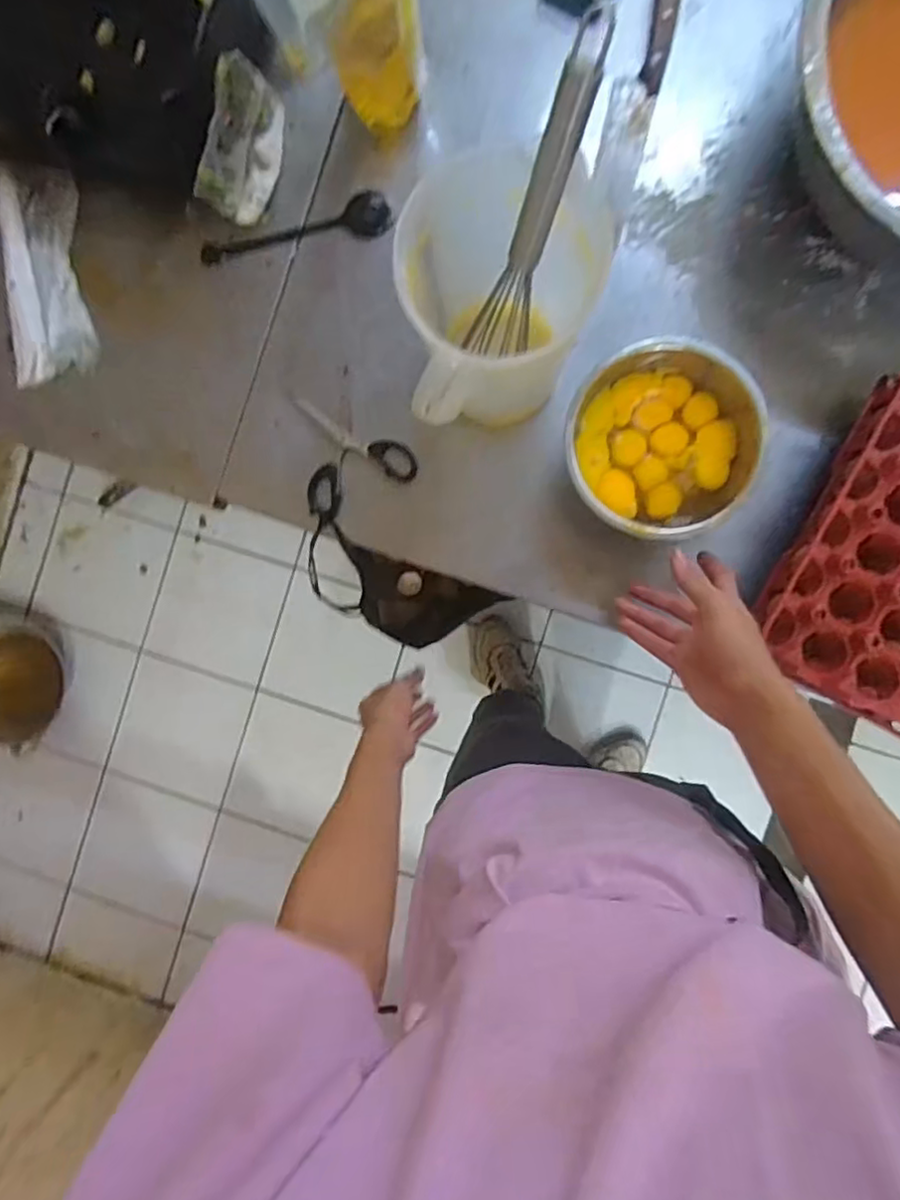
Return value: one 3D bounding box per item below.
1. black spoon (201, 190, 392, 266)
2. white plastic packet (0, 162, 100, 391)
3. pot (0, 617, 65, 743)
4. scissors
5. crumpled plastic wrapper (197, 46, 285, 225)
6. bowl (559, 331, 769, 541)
[{"bbox_3d":[-0.160,-0.379,0.664,0.201,0.013,0.040,-11,89,4],"label":"black spoon"},{"bbox_3d":[-0.422,-0.340,0.675,0.083,0.030,0.219,-5,89,4],"label":"white plastic packet"},{"bbox_3d":[-1.119,0.195,1.614,0.258,0.129,0.316,7,90,5],"label":"pot"},{"bbox_3d":[-0.095,-0.151,0.661,0.114,0.015,0.128,-7,89,4],"label":"scissors"},{"bbox_3d":[-0.199,-0.441,0.627,0.039,0.082,0.133,15,91,4],"label":"crumpled plastic wrapper"},{"bbox_3d":[0.192,-0.147,0.602,0.167,0.095,0.175,0,90,5],"label":"bowl"}]

